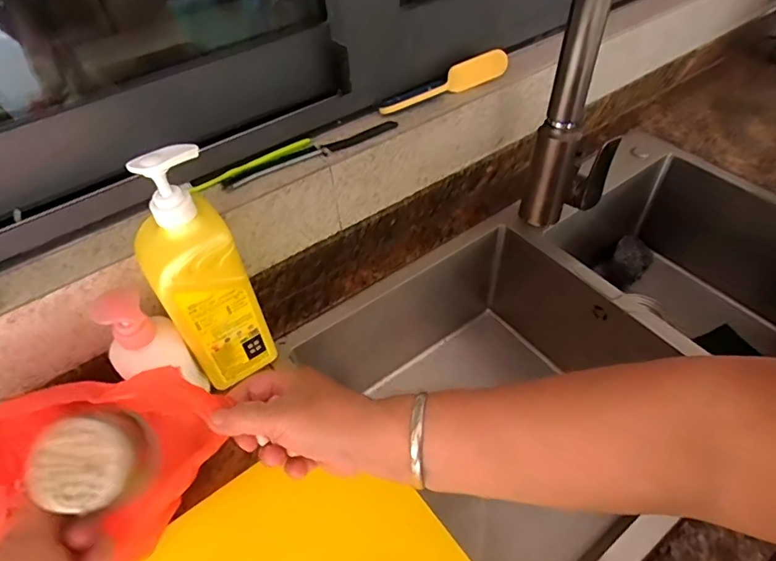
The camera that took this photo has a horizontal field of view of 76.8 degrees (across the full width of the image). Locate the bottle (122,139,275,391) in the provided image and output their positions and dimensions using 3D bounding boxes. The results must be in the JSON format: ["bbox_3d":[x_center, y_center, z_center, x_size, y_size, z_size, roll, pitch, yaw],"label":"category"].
[{"bbox_3d":[-0.197,-0.001,0.513,0.093,0.281,0.077,-27,53,-19],"label":"bottle"}]

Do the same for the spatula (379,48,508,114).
[{"bbox_3d":[0.081,-0.271,0.681,0.196,0.051,0.021,-23,51,-16],"label":"spatula"}]

